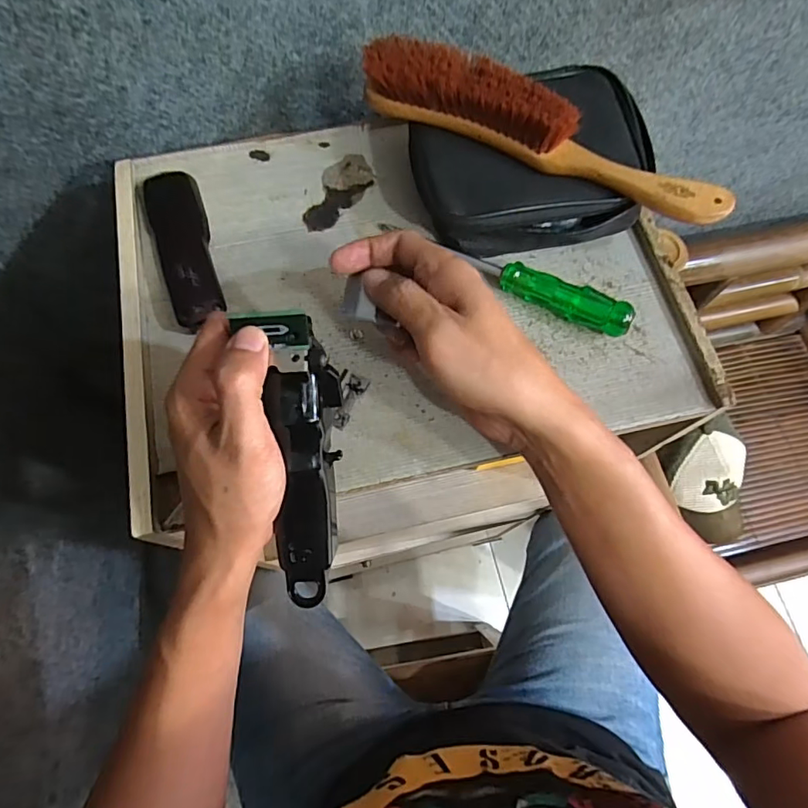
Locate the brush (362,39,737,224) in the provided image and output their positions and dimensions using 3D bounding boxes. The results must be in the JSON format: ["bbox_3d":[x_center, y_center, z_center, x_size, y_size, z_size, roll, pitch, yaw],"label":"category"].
[{"bbox_3d":[0.097,-0.190,0.360,0.259,0.034,0.040,24,71,8],"label":"brush"}]

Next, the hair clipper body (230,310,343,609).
[{"bbox_3d":[-0.060,0.036,0.305,0.046,0.026,0.178,-1,110,-1],"label":"hair clipper body"}]

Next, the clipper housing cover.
[{"bbox_3d":[-0.163,-0.119,0.387,0.038,0.014,0.141,-18,70,-7],"label":"clipper housing cover"}]

